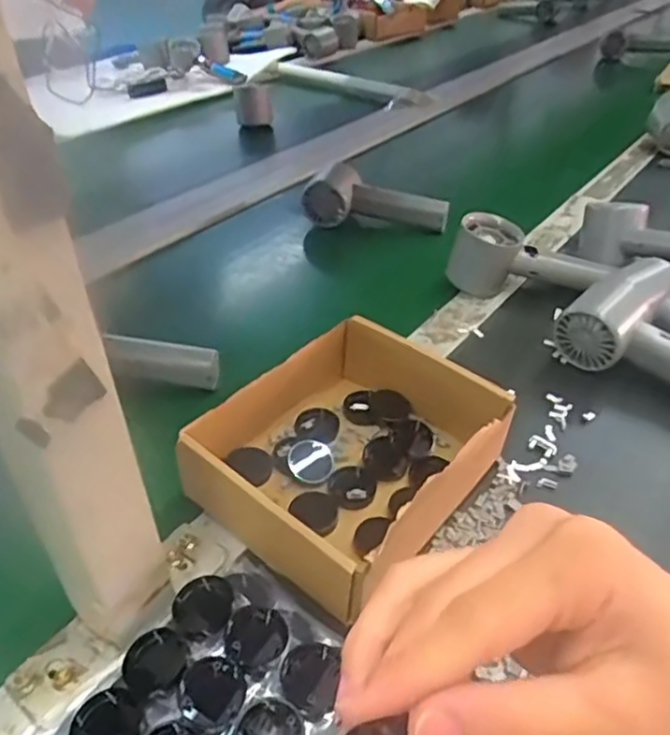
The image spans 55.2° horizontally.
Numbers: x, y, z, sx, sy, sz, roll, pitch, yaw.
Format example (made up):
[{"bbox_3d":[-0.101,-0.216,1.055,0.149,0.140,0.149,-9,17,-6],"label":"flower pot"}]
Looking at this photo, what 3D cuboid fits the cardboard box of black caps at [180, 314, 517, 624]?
[{"bbox_3d":[0.013,0.049,0.397,0.148,0.065,0.165,25,44,29],"label":"cardboard box of black caps"}]

